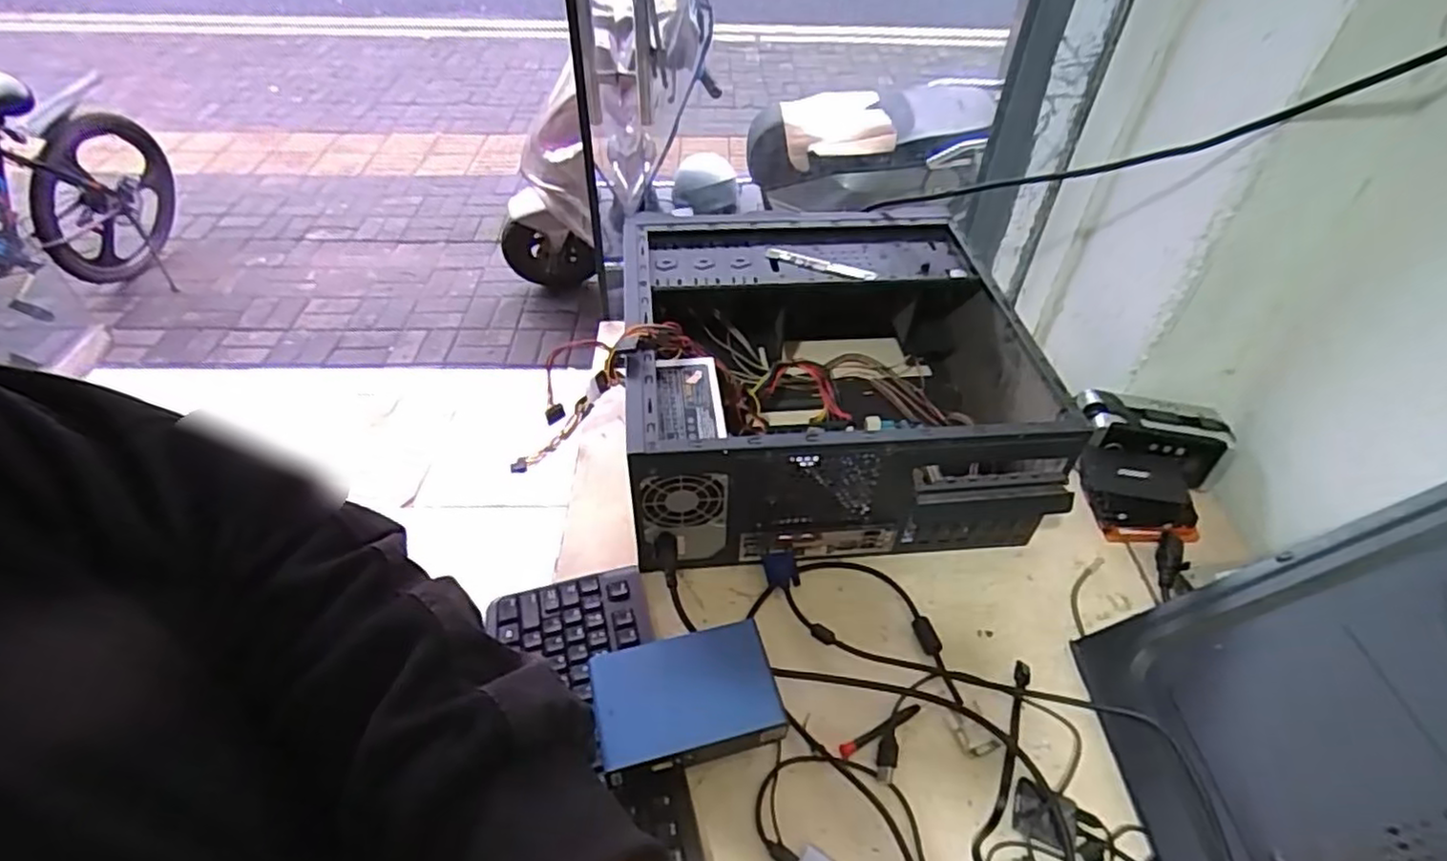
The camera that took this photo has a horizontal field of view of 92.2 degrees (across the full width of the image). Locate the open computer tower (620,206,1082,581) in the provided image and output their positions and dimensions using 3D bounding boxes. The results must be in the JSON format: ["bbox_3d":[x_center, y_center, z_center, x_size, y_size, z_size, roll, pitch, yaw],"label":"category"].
[{"bbox_3d":[0.104,-0.052,0.773,0.402,0.204,0.395,-3,45,-5],"label":"open computer tower"}]

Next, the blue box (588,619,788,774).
[{"bbox_3d":[-0.034,0.224,0.586,0.147,0.068,0.101,-10,46,-12],"label":"blue box"}]

